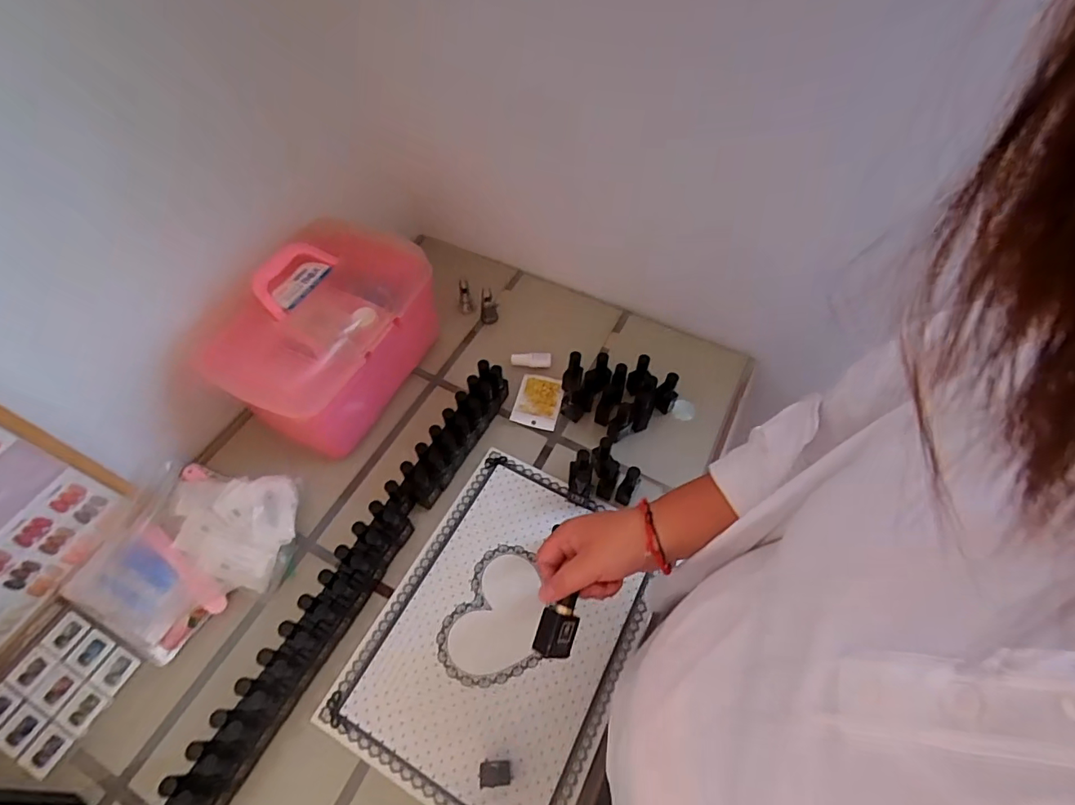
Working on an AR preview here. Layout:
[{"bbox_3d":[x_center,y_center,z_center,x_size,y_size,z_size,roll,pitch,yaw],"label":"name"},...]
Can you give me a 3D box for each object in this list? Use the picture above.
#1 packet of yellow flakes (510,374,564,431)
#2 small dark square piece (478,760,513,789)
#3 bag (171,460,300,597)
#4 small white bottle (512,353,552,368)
[{"bbox_3d":[0.003,-0.005,0.828,0.070,0.021,0.099,16,56,2],"label":"packet of yellow flakes"},{"bbox_3d":[-0.044,0.388,0.541,0.031,0.065,0.022,1,57,-1],"label":"small dark square piece"},{"bbox_3d":[-0.417,0.163,0.696,0.194,0.026,0.150,7,57,3],"label":"bag"},{"bbox_3d":[-0.010,-0.072,0.859,0.066,0.022,0.019,1,57,-1],"label":"small white bottle"}]

